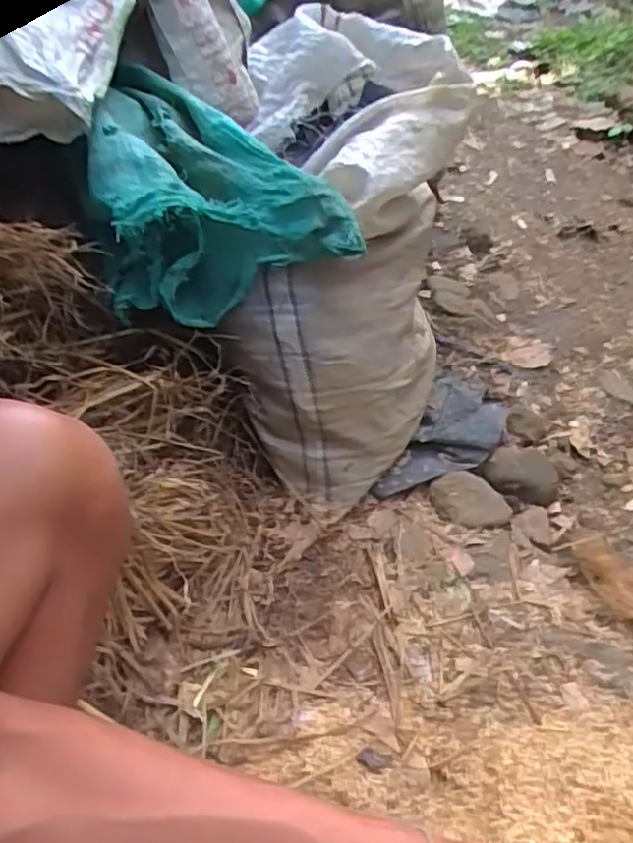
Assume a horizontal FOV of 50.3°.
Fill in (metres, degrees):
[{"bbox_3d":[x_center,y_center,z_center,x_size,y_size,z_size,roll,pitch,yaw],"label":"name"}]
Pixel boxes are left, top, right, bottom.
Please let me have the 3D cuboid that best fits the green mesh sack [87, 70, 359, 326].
[{"bbox_3d":[-0.115,-0.261,0.783,0.281,0.172,0.275,-5,45,-5],"label":"green mesh sack"}]

